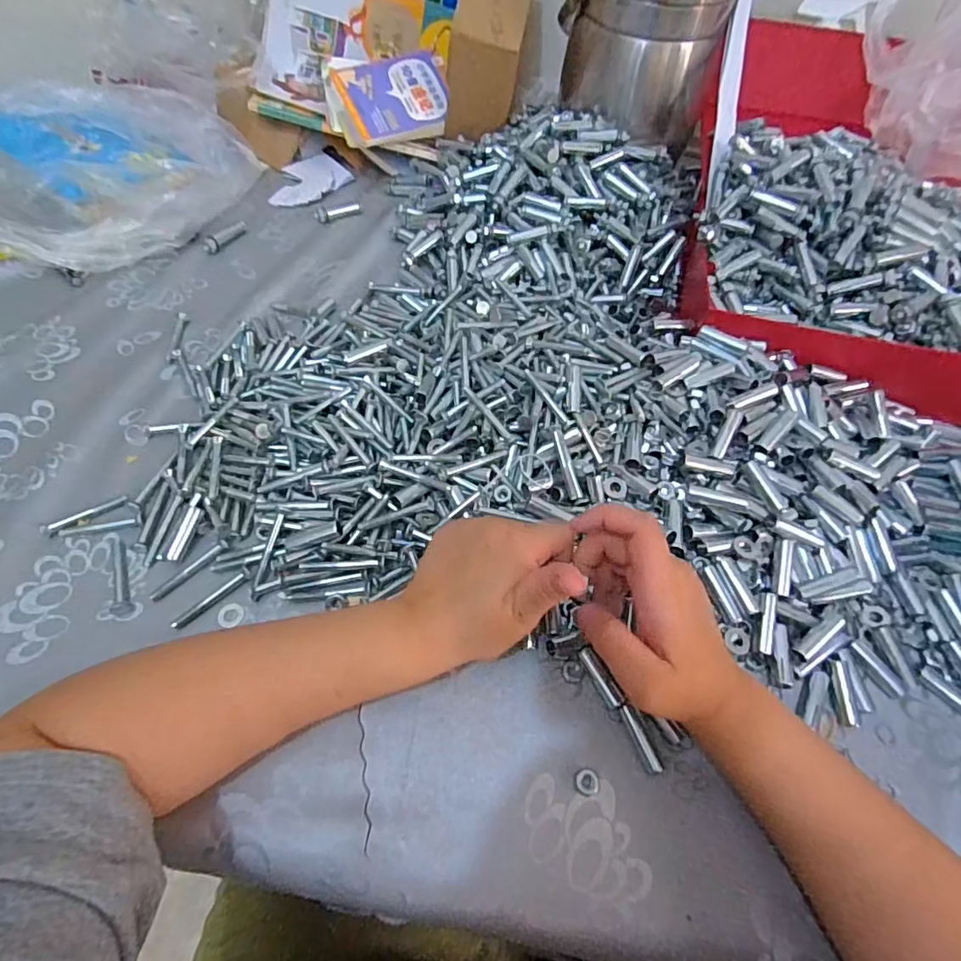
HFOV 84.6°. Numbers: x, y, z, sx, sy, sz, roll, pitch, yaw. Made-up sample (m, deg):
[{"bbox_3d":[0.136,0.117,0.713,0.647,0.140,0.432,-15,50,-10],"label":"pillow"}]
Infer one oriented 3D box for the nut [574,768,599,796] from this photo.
[{"bbox_3d":[0.062,0.176,0.307,0.014,0.004,0.014,2,58,-3],"label":"nut"}]

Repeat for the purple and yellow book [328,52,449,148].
[{"bbox_3d":[-0.105,-0.441,0.612,0.134,0.024,0.098,-20,86,-15],"label":"purple and yellow book"}]

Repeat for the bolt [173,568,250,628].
[{"bbox_3d":[-0.178,0.078,0.351,0.055,0.004,0.008,-39,69,-22],"label":"bolt"}]

